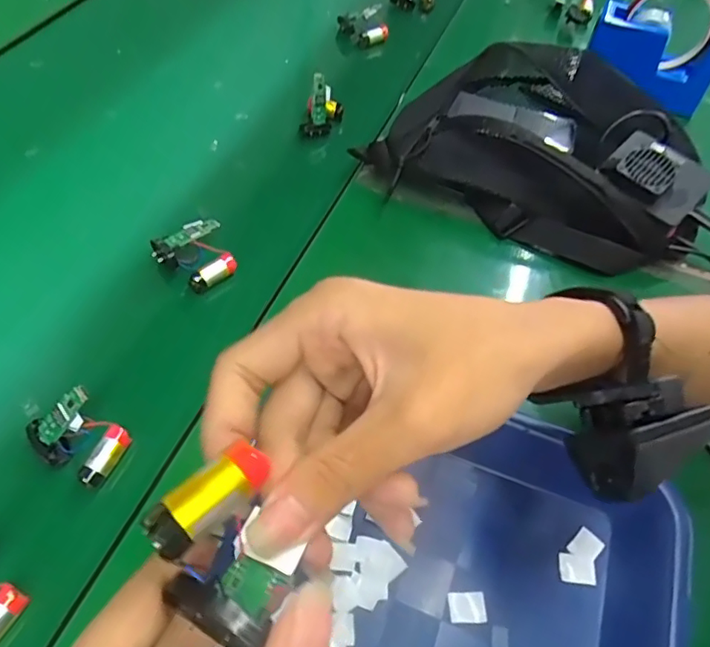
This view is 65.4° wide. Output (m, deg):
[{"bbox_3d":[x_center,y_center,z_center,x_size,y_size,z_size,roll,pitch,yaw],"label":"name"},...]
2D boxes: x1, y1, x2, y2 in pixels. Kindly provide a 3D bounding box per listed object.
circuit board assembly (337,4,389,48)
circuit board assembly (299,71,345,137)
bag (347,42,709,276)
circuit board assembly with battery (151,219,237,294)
[{"bbox_3d":[0.011,-0.355,0.660,0.052,0.029,0.049,-12,57,-15],"label":"circuit board assembly"},{"bbox_3d":[-0.032,-0.215,0.542,0.025,0.050,0.048,25,56,10],"label":"circuit board assembly"},{"bbox_3d":[0.164,-0.162,0.488,0.258,0.105,0.159,26,56,11],"label":"bag"},{"bbox_3d":[-0.122,-0.056,0.432,0.056,0.020,0.050,37,59,18],"label":"circuit board assembly with battery"}]

